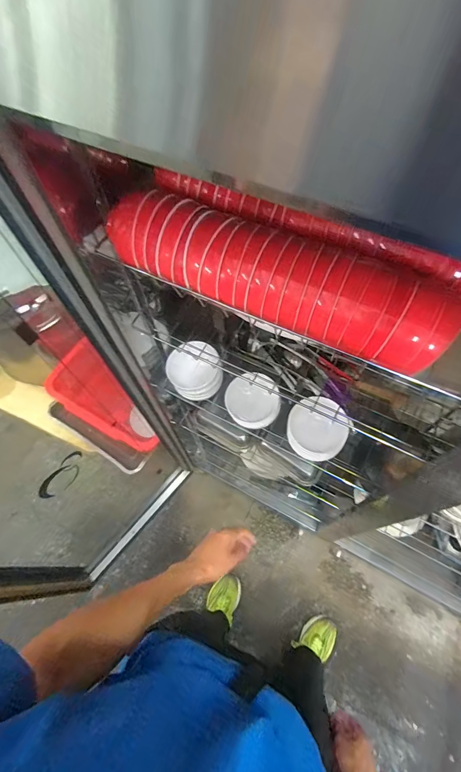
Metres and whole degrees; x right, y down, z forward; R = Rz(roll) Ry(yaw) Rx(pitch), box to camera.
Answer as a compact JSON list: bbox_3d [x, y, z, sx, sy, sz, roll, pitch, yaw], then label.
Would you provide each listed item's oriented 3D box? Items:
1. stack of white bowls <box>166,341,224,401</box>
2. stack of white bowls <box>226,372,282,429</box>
[{"bbox_3d":[-0.084,-0.043,0.849,0.119,0.138,0.070,-21,21,2],"label":"stack of white bowls"},{"bbox_3d":[0.057,0.029,0.821,0.121,0.055,0.125,14,104,8],"label":"stack of white bowls"}]

